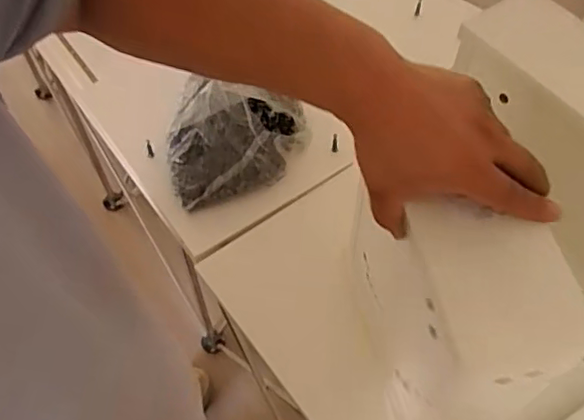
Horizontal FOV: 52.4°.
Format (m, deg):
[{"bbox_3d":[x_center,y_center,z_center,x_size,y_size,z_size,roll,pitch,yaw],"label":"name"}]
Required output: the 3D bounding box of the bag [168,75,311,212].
[{"bbox_3d":[-0.077,-0.112,0.807,0.190,0.109,0.163,-12,59,-7],"label":"bag"}]

